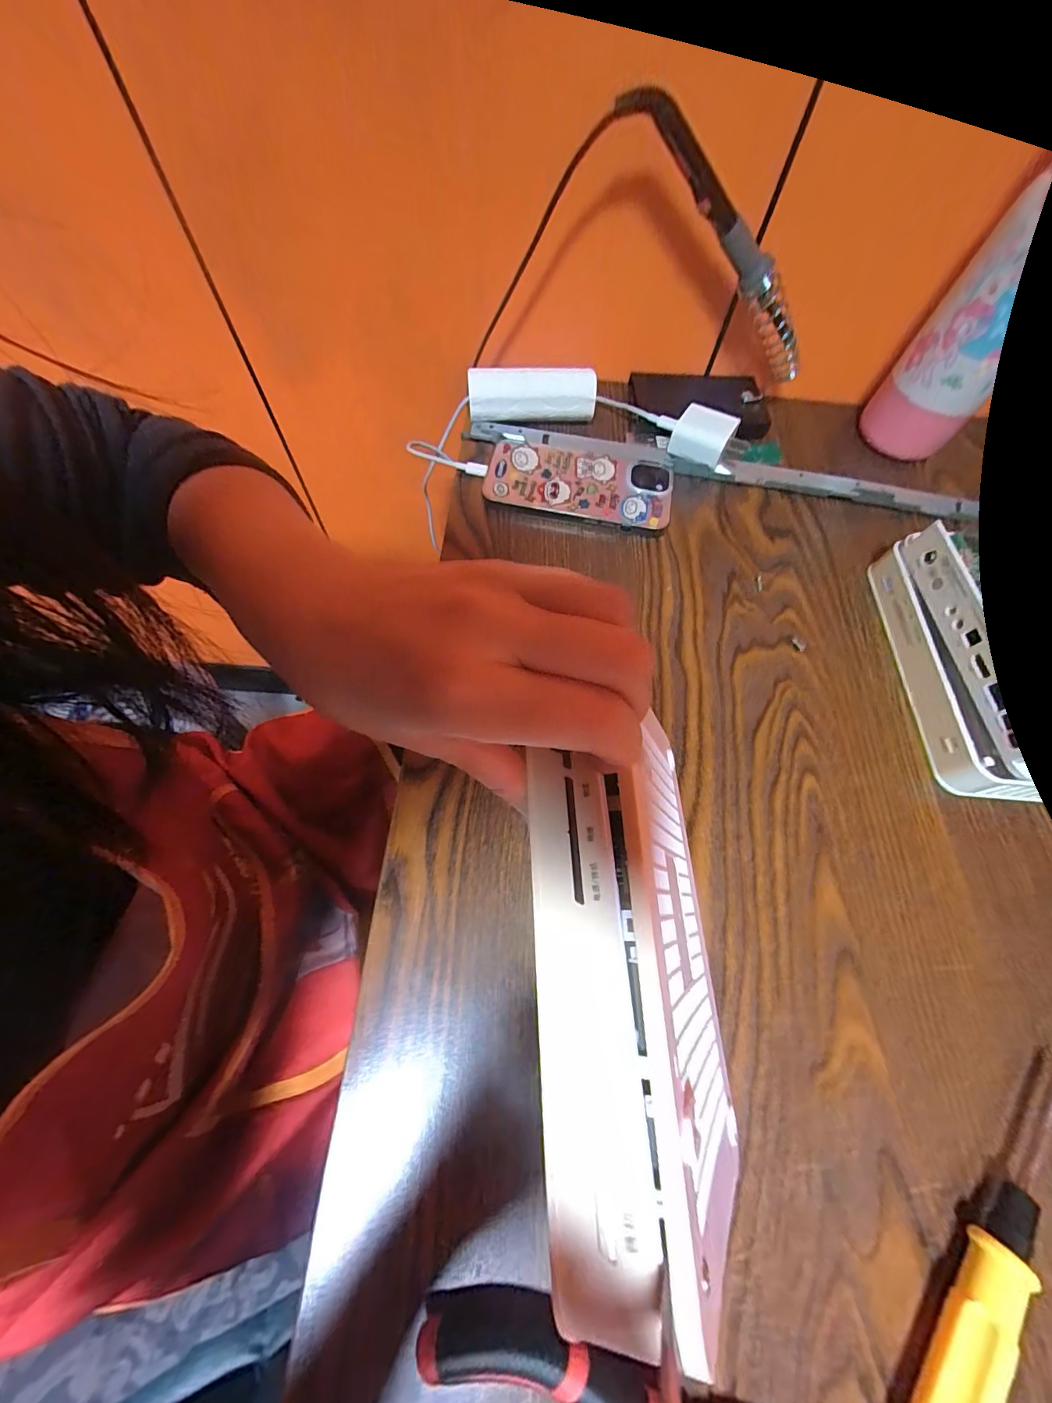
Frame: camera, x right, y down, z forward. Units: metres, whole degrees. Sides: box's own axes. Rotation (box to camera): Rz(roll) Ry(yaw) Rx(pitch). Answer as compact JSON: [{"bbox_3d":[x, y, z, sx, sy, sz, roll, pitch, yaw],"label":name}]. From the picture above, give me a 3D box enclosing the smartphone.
[{"bbox_3d":[0.041,-0.165,0.350,0.140,0.014,0.067,8,66,2],"label":"smartphone"}]

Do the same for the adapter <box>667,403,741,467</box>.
[{"bbox_3d":[0.141,-0.213,0.362,0.044,0.027,0.030,23,68,8],"label":"adapter"}]

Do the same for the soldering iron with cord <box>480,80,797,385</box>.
[{"bbox_3d":[0.110,-0.291,0.343,0.243,0.170,0.052,3,65,-24],"label":"soldering iron with cord"}]

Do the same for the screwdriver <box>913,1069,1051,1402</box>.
[{"bbox_3d":[0.188,0.219,0.180,0.015,0.023,0.155,43,72,15],"label":"screwdriver"}]

